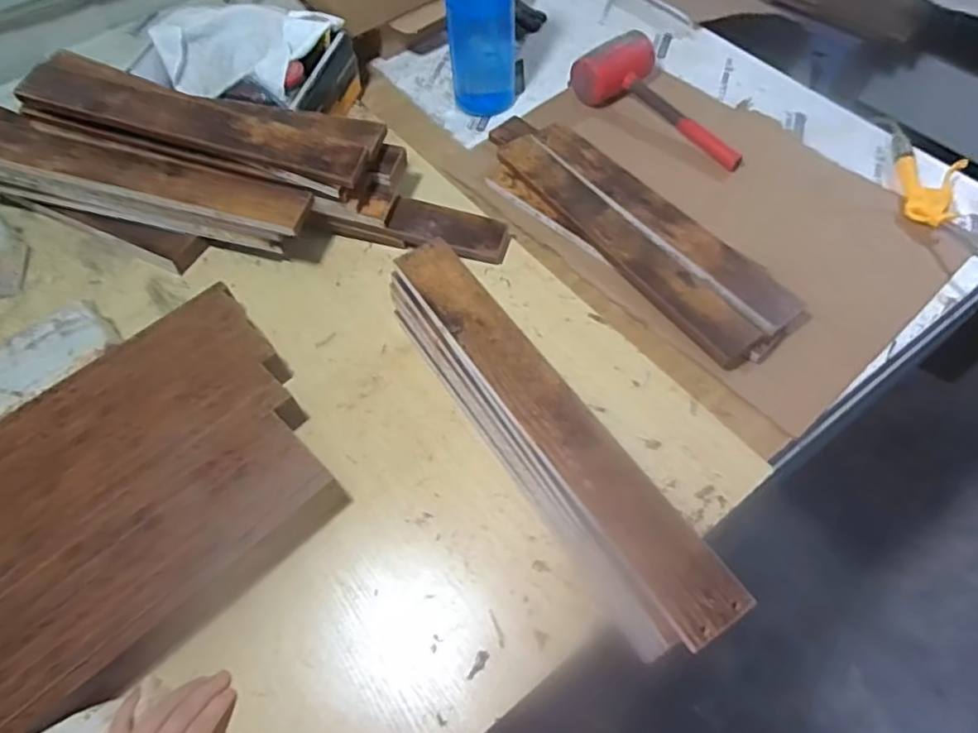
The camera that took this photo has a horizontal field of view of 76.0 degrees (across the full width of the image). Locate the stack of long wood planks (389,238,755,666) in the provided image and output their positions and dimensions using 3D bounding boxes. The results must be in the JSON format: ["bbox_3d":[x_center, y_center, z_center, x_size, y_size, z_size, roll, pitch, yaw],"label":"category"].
[{"bbox_3d":[0.044,0.056,0.608,0.086,0.102,0.468,-29,61,-14],"label":"stack of long wood planks"}]

